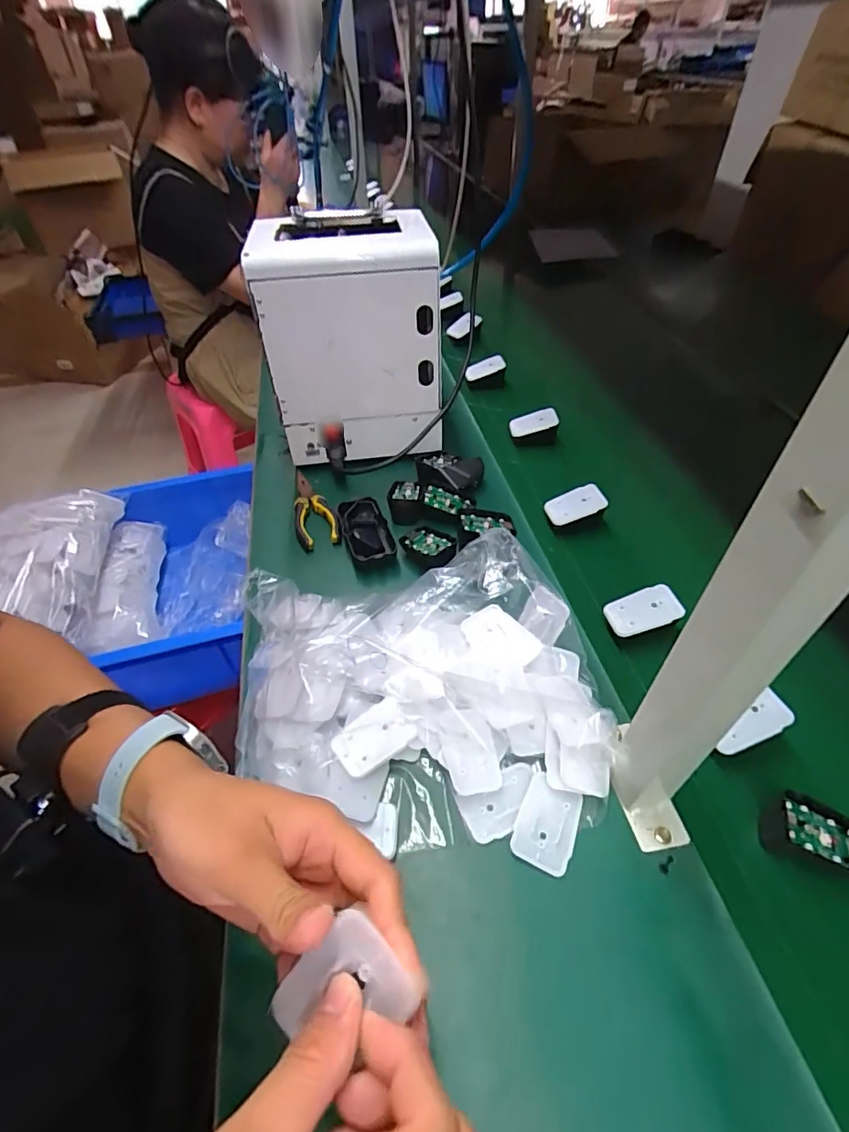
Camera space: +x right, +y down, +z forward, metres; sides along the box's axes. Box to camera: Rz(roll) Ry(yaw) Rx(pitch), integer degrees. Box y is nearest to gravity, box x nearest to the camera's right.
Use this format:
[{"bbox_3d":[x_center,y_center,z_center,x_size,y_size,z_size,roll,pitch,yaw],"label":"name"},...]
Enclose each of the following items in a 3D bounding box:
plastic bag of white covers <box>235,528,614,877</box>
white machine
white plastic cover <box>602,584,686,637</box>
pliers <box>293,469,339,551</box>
[{"bbox_3d":[-0.011,0.094,0.435,0.306,0.116,0.247,-3,47,0],"label":"plastic bag of white covers"},{"bbox_3d":[-0.095,-0.293,0.682,0.210,0.257,0.168,-9,47,-5],"label":"white machine"},{"bbox_3d":[0.219,0.045,0.519,0.069,0.005,0.041,-22,59,6],"label":"white plastic cover"},{"bbox_3d":[-0.143,-0.078,0.664,0.051,0.016,0.143,-12,47,-8],"label":"pliers"}]

